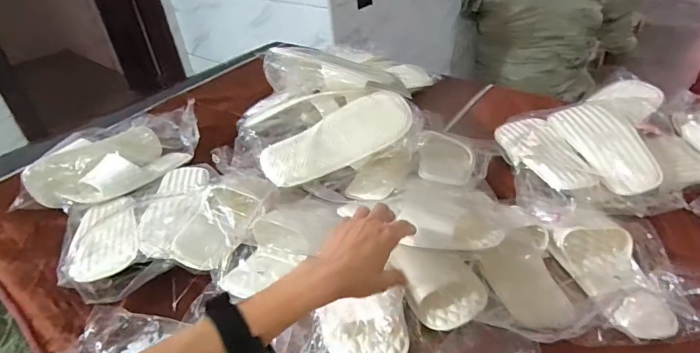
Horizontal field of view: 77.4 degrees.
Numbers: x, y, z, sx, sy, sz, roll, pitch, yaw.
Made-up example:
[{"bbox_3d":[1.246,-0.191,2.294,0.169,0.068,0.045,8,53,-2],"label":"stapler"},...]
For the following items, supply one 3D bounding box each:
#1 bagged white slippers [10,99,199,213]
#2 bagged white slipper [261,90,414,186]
[{"bbox_3d":[-0.445,-0.041,0.865,0.208,0.075,0.332,12,40,25],"label":"bagged white slippers"},{"bbox_3d":[-0.017,-0.055,0.758,0.274,0.060,0.112,-28,59,-20],"label":"bagged white slipper"}]

